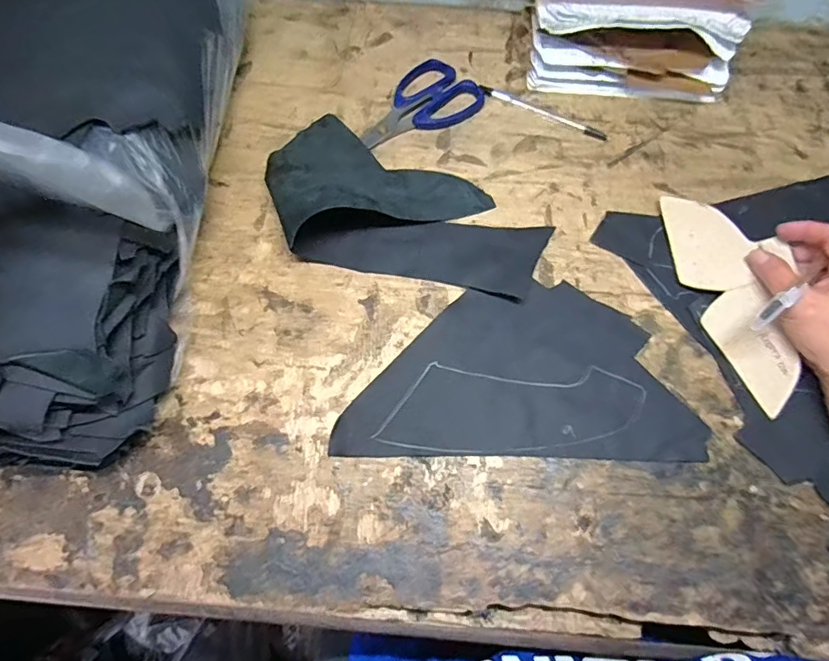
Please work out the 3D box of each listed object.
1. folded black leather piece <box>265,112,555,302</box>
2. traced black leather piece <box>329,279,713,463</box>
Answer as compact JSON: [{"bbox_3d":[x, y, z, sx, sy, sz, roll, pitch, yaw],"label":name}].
[{"bbox_3d":[-0.005,-0.114,0.431,0.236,0.044,0.141,13,66,6],"label":"folded black leather piece"},{"bbox_3d":[0.080,0.029,0.394,0.261,0.004,0.136,1,66,0],"label":"traced black leather piece"}]

